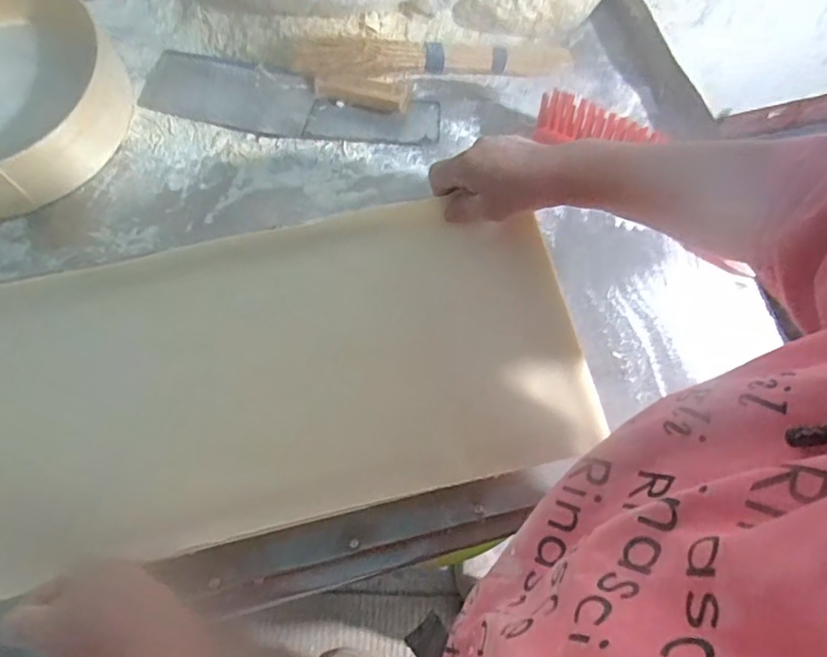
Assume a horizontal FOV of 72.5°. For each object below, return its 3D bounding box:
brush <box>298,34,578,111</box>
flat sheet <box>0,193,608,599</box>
[{"bbox_3d":[0.030,-0.322,0.688,0.336,0.063,0.109,0,70,-2],"label":"brush"},{"bbox_3d":[-0.211,0.060,0.466,0.690,0.019,0.246,-13,76,-6],"label":"flat sheet"}]

